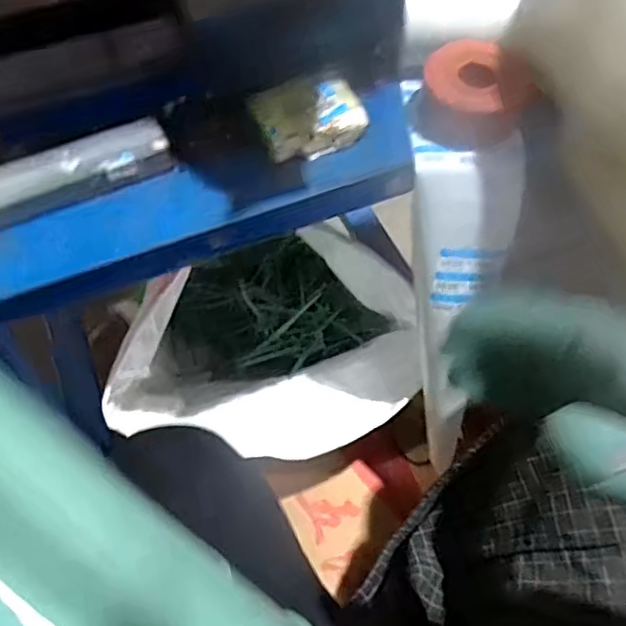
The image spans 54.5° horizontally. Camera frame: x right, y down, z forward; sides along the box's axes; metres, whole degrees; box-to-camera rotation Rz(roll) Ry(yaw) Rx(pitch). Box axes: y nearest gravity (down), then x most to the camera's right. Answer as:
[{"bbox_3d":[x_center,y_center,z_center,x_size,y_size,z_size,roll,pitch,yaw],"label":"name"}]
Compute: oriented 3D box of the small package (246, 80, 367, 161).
[{"bbox_3d":[-0.004,-0.190,0.582,0.098,0.026,0.082,-16,61,-9],"label":"small package"}]

